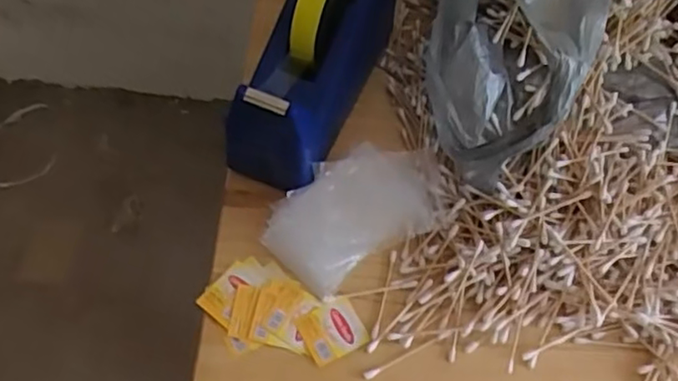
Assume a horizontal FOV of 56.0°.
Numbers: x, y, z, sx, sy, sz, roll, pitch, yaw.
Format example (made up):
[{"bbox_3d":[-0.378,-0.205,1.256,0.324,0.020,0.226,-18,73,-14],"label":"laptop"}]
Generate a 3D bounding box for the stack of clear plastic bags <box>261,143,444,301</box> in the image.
[{"bbox_3d":[0.016,0.013,0.486,0.143,0.033,0.078,-33,68,-19],"label":"stack of clear plastic bags"}]

